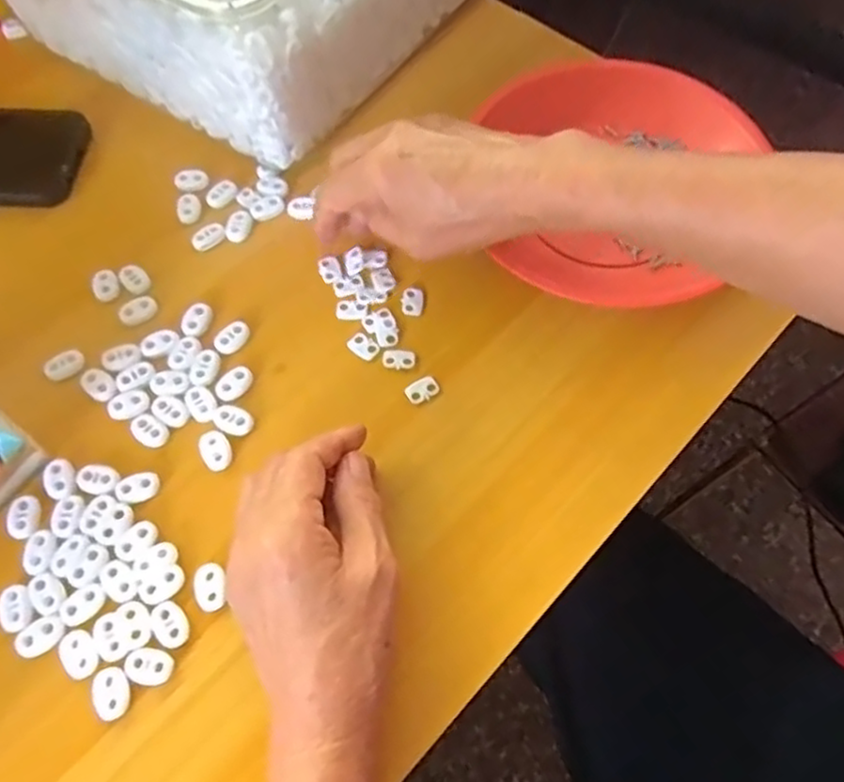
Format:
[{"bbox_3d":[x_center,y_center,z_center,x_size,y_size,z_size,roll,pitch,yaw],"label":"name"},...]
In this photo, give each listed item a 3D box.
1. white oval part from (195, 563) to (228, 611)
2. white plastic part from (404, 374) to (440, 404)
[{"bbox_3d":[-0.106,0.097,0.342,0.014,0.004,0.023,-11,64,-4],"label":"white oval part"},{"bbox_3d":[0.000,-0.001,0.391,0.019,0.004,0.013,-33,67,-14],"label":"white plastic part"}]

